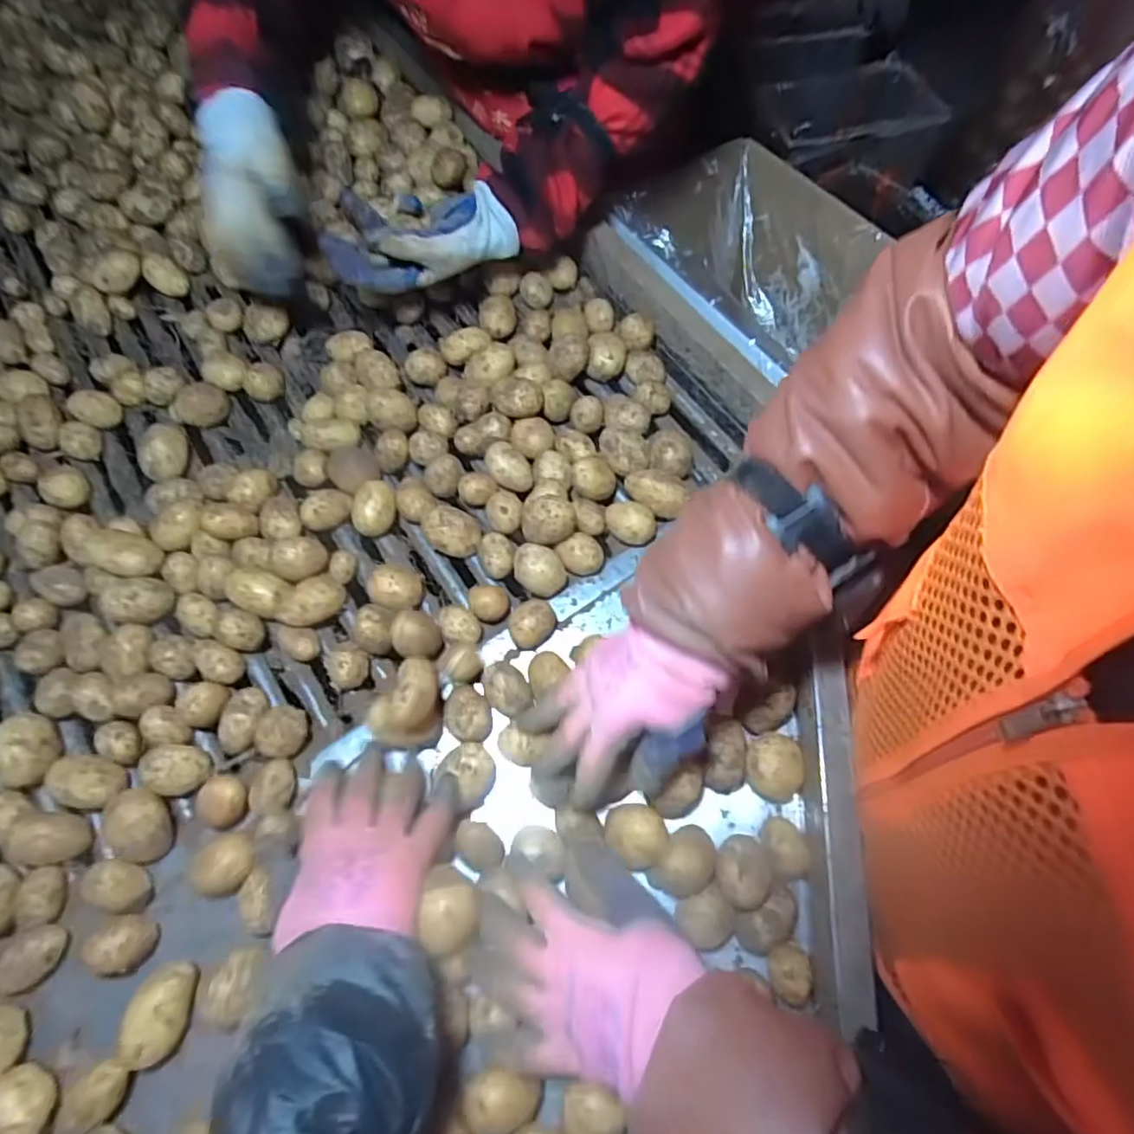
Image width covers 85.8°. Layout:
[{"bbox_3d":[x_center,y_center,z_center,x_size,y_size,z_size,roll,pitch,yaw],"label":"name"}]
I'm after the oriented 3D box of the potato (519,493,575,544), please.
[{"bbox_3d":[-0.016,-0.047,0.545,0.046,0.038,0.047,-1,64,2],"label":"potato"}]

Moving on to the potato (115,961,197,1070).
[{"bbox_3d":[-0.287,0.315,0.434,0.038,0.036,0.061,0,64,2],"label":"potato"}]

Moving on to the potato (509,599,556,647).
[{"bbox_3d":[-0.030,0.052,0.537,0.043,0.033,0.036,-30,66,-12],"label":"potato"}]

